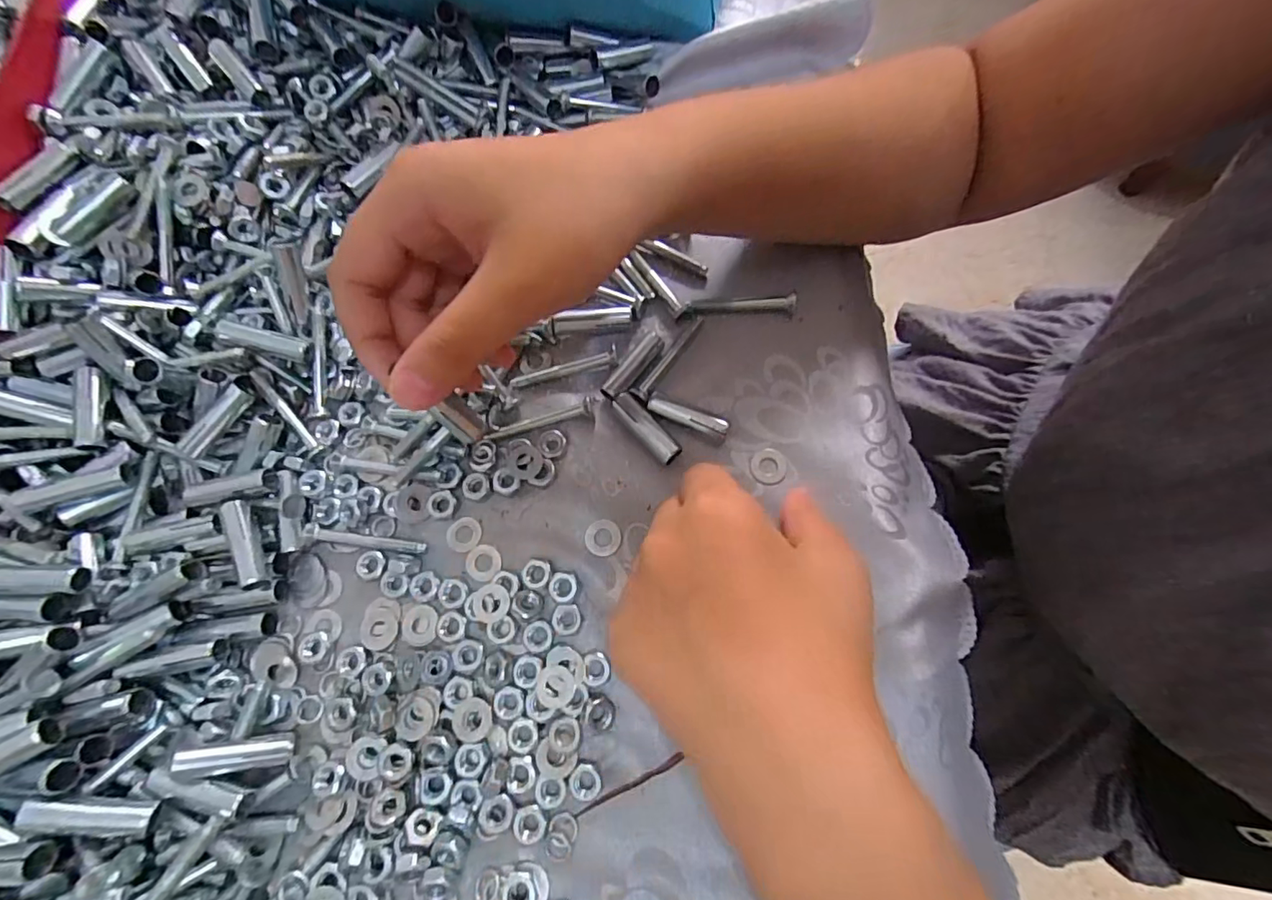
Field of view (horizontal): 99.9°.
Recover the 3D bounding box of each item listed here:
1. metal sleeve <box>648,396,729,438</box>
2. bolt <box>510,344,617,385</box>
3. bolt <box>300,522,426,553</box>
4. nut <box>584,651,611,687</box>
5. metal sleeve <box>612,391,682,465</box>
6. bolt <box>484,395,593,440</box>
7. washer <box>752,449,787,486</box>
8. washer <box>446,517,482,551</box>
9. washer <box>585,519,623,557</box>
[{"bbox_3d":[0.024,-0.016,0.253,0.039,0.010,0.010,22,76,11],"label":"metal sleeve"},{"bbox_3d":[-0.036,-0.040,0.266,0.054,0.009,0.007,-17,72,-1],"label":"bolt"},{"bbox_3d":[-0.125,0.041,0.247,0.057,0.004,0.007,7,73,7],"label":"bolt"},{"bbox_3d":[-0.016,0.091,0.223,0.011,0.004,0.013,-3,72,4],"label":"nut"},{"bbox_3d":[0.004,-0.010,0.253,0.011,0.010,0.040,-40,74,-8],"label":"metal sleeve"},{"bbox_3d":[-0.047,-0.015,0.259,0.053,0.008,0.010,-17,72,-1],"label":"bolt"},{"bbox_3d":[0.062,0.007,0.248,0.016,0.004,0.017,1,73,5],"label":"washer"},{"bbox_3d":[-0.080,0.039,0.248,0.017,0.004,0.016,-1,72,4],"label":"washer"},{"bbox_3d":[-0.015,0.040,0.242,0.016,0.004,0.016,-1,72,4],"label":"washer"}]

